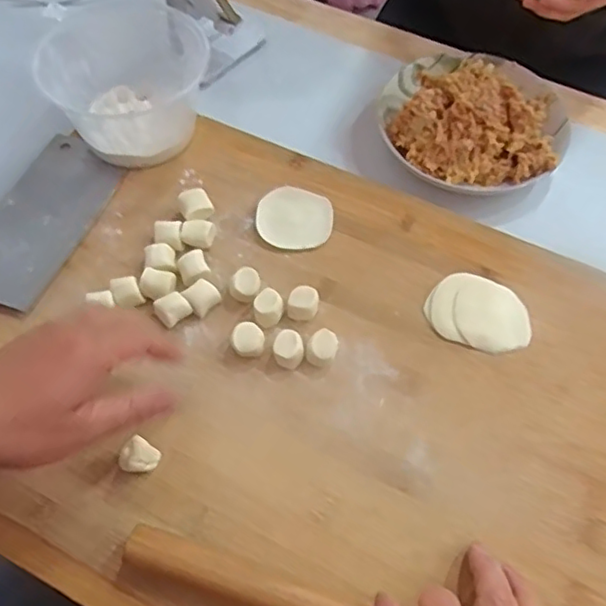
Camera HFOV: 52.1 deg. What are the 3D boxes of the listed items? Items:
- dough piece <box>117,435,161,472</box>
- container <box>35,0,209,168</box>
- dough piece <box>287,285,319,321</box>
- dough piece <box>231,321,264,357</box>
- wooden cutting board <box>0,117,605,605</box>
[{"bbox_3d":[-0.109,0.104,0.412,0.016,0.030,0.023,30,62,15],"label":"dough piece"},{"bbox_3d":[-0.152,-0.188,0.535,0.125,0.081,0.121,-23,63,-12],"label":"container"},{"bbox_3d":[0.000,0.001,0.482,0.023,0.023,0.018,7,61,4],"label":"dough piece"},{"bbox_3d":[-0.041,0.029,0.462,0.023,0.020,0.023,0,61,0],"label":"dough piece"},{"bbox_3d":[0.012,0.058,0.447,0.503,0.016,0.386,25,64,13],"label":"wooden cutting board"}]

